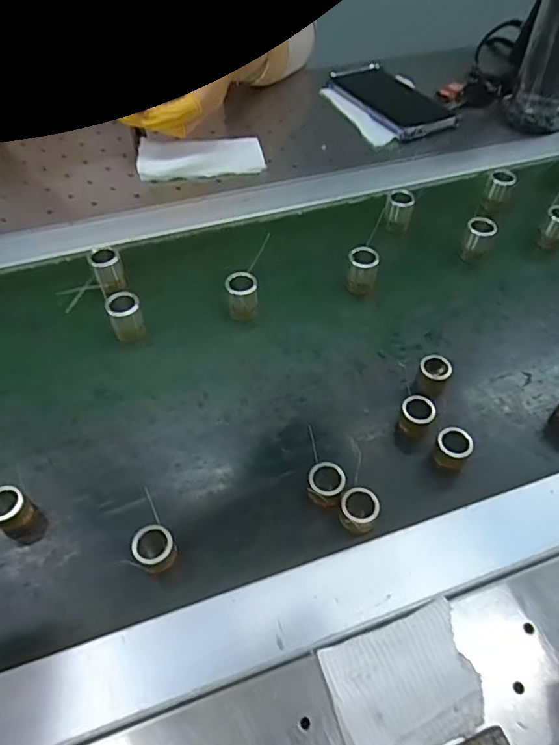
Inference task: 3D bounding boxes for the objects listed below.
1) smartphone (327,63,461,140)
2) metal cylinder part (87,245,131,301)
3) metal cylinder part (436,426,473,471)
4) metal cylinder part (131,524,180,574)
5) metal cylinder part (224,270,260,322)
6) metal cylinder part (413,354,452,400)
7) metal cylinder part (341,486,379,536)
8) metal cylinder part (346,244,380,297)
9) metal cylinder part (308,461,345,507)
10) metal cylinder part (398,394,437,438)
[{"bbox_3d":[0.137,-0.328,0.610,0.093,0.015,0.176,-20,54,-17],"label":"smartphone"},{"bbox_3d":[-0.131,-0.077,0.394,0.023,0.033,0.021,-19,54,-16],"label":"metal cylinder part"},{"bbox_3d":[0.103,0.046,0.305,0.019,0.020,0.019,1,51,-1],"label":"metal cylinder part"},{"bbox_3d":[-0.066,0.094,0.270,0.020,0.021,0.020,1,51,-1],"label":"metal cylinder part"},{"bbox_3d":[-0.027,-0.056,0.379,0.024,0.033,0.021,-2,51,-4],"label":"metal cylinder part"},{"bbox_3d":[0.102,0.002,0.338,0.020,0.021,0.018,19,53,13],"label":"metal cylinder part"},{"bbox_3d":[0.043,0.077,0.280,0.019,0.018,0.021,4,51,1],"label":"metal cylinder part"},{"bbox_3d":[0.064,-0.078,0.398,0.022,0.038,0.019,13,52,9],"label":"metal cylinder part"},{"bbox_3d":[0.026,0.065,0.290,0.020,0.020,0.021,1,51,-1],"label":"metal cylinder part"},{"bbox_3d":[0.085,0.029,0.319,0.019,0.022,0.021,26,55,18],"label":"metal cylinder part"}]

